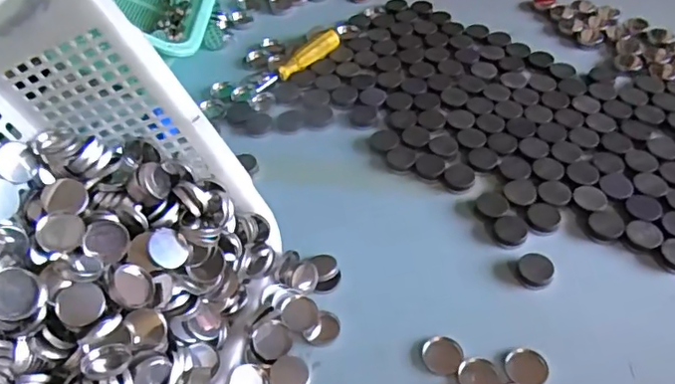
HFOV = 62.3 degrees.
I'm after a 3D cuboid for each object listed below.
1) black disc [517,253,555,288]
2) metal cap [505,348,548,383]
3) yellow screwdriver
[{"bbox_3d":[0.188,0.074,0.530,0.033,0.008,0.038,26,56,25],"label":"black disc"},{"bbox_3d":[0.159,0.146,0.467,0.033,0.007,0.031,-2,48,3],"label":"metal cap"},{"bbox_3d":[-0.054,-0.180,0.759,0.137,0.029,0.023,-31,53,-21],"label":"yellow screwdriver"}]

